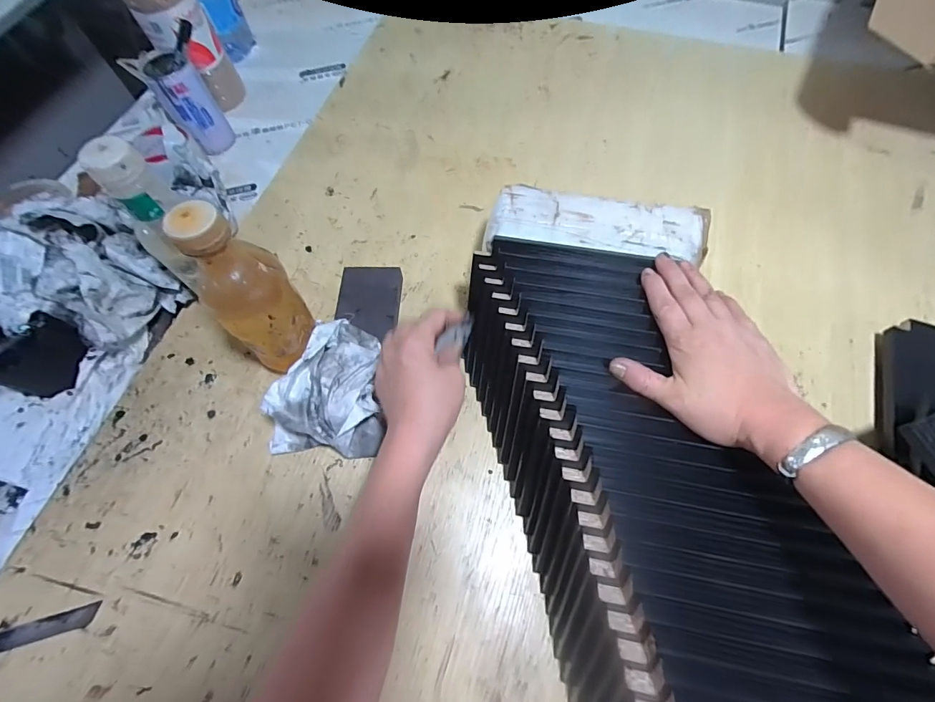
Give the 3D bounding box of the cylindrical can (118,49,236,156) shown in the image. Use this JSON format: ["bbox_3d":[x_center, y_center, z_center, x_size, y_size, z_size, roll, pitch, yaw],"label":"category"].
[{"bbox_3d":[-0.413,-0.364,0.605,0.074,0.128,0.078,-1,65,1],"label":"cylindrical can"}]

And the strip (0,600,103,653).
[{"bbox_3d":[-0.387,0.252,0.371,0.099,0.007,0.018,-15,66,-5],"label":"strip"}]

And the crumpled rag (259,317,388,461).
[{"bbox_3d":[-0.143,0.035,0.427,0.111,0.073,0.137,3,65,3],"label":"crumpled rag"}]

